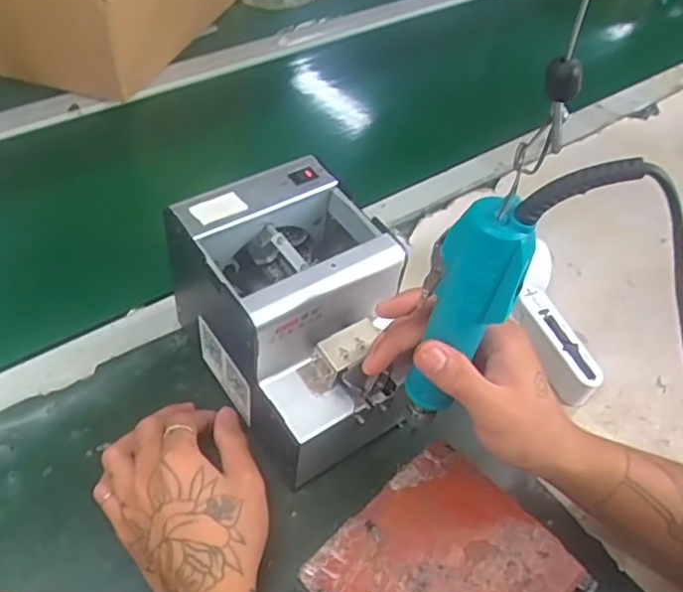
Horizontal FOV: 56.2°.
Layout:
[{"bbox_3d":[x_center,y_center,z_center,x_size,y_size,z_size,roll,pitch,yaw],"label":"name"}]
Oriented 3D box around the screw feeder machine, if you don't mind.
[{"bbox_3d":[-0.031,0.017,0.485,0.127,0.153,0.179,-28,58,-26],"label":"screw feeder machine"}]

